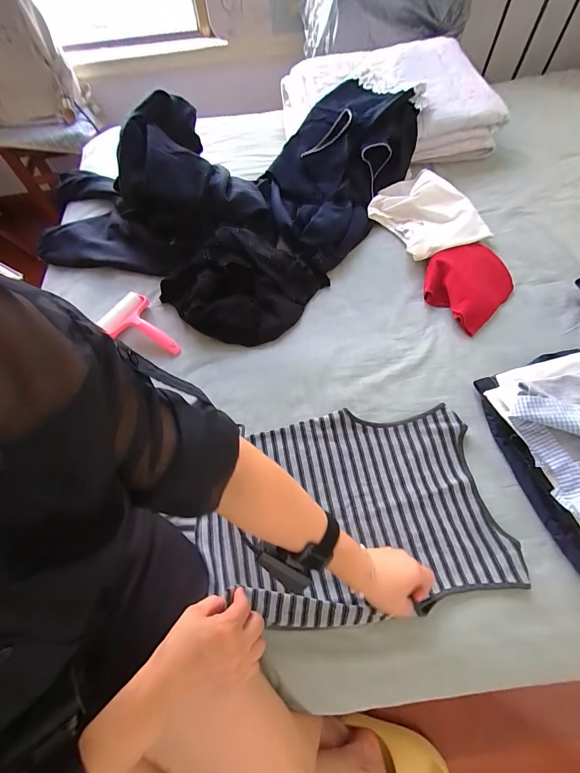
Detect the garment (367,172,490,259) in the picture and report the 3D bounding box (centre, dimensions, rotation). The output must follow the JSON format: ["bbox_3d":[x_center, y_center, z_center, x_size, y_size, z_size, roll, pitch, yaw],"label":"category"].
[{"bbox_3d":[0.312,-0.413,0.785,0.194,0.057,0.256,-24,63,-10],"label":"garment"}]

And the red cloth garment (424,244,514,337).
[{"bbox_3d":[0.369,-0.214,0.683,0.179,0.051,0.182,-28,64,-12],"label":"red cloth garment"}]

